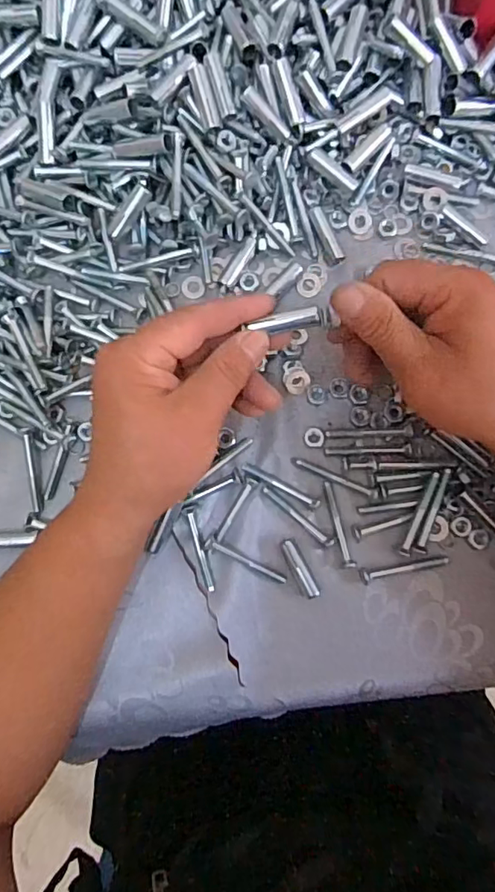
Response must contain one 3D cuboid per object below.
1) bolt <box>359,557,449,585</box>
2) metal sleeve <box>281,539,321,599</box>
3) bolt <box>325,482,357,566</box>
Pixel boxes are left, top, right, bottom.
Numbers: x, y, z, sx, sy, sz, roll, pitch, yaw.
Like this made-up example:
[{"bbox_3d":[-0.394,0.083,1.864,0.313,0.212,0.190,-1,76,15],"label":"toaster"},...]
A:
[{"bbox_3d":[0.100,0.078,0.349,0.057,0.006,0.010,-11,83,0],"label":"bolt"},{"bbox_3d":[0.034,0.078,0.349,0.009,0.010,0.039,-27,83,-2],"label":"metal sleeve"},{"bbox_3d":[0.058,0.051,0.353,0.008,0.006,0.056,-17,83,-1],"label":"bolt"}]

